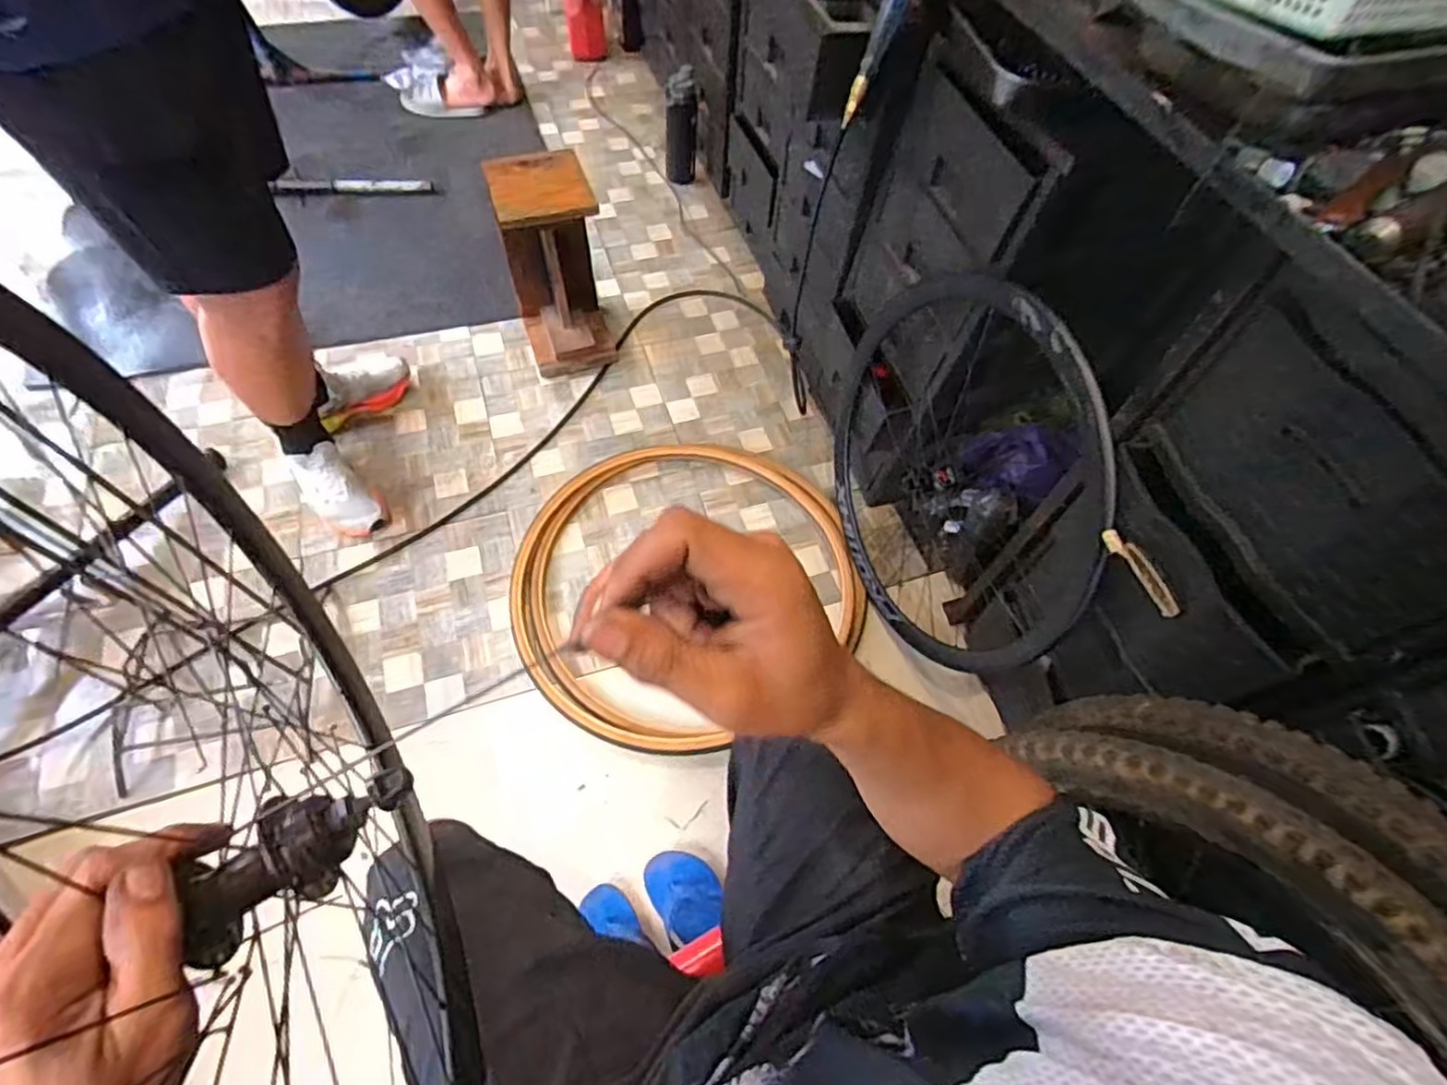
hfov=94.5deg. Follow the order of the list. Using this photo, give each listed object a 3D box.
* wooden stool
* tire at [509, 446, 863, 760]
[{"bbox_3d":[-0.377,-0.612,1.500,0.200,0.402,0.244,-16,62,-13],"label":"wooden stool"},{"bbox_3d":[-0.085,0.047,1.290,0.652,0.045,0.617,2,59,-3],"label":"tire"}]

